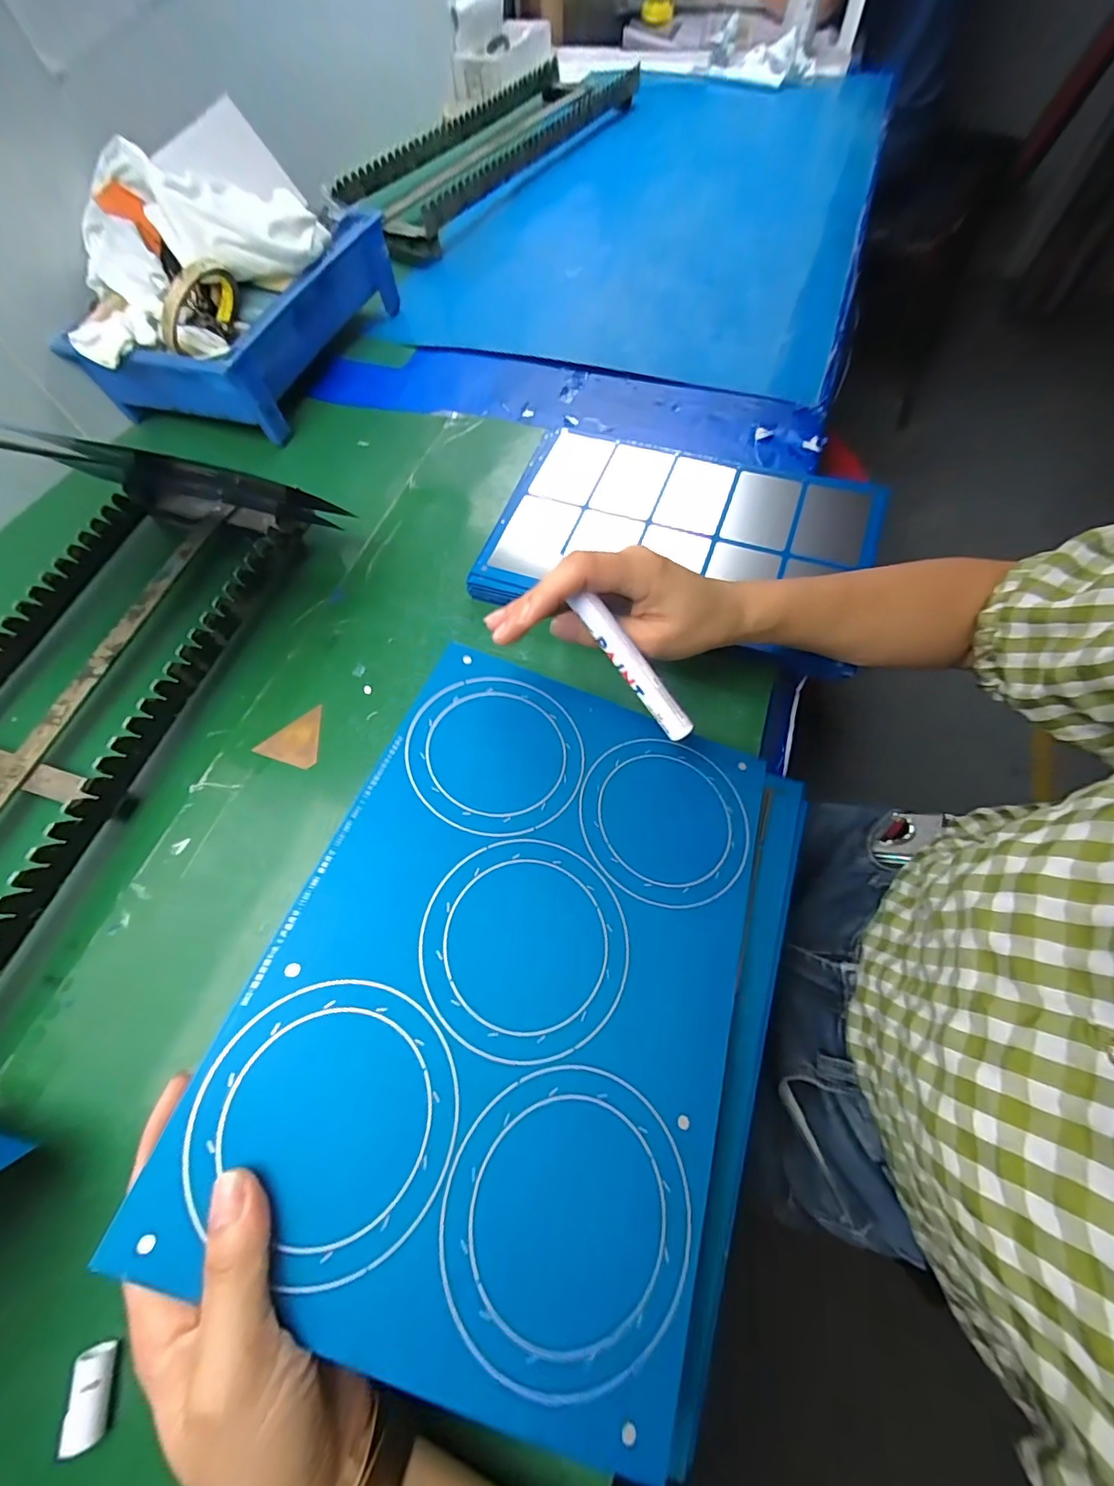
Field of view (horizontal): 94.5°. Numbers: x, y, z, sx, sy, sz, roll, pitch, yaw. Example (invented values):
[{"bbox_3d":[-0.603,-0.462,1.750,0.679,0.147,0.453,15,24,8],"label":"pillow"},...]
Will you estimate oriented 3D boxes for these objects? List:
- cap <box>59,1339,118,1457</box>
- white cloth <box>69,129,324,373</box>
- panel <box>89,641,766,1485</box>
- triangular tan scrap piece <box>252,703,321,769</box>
[{"bbox_3d":[-0.208,0.291,0.229,0.014,0.013,0.032,-17,54,-6],"label":"cap"},{"bbox_3d":[-0.360,-0.470,0.487,0.158,0.092,0.259,40,73,20],"label":"white cloth"},{"bbox_3d":[-0.015,0.098,0.254,0.216,0.010,0.294,22,60,0],"label":"panel"},{"bbox_3d":[-0.186,0.001,0.371,0.051,0.004,0.038,-37,71,-14],"label":"triangular tan scrap piece"}]

